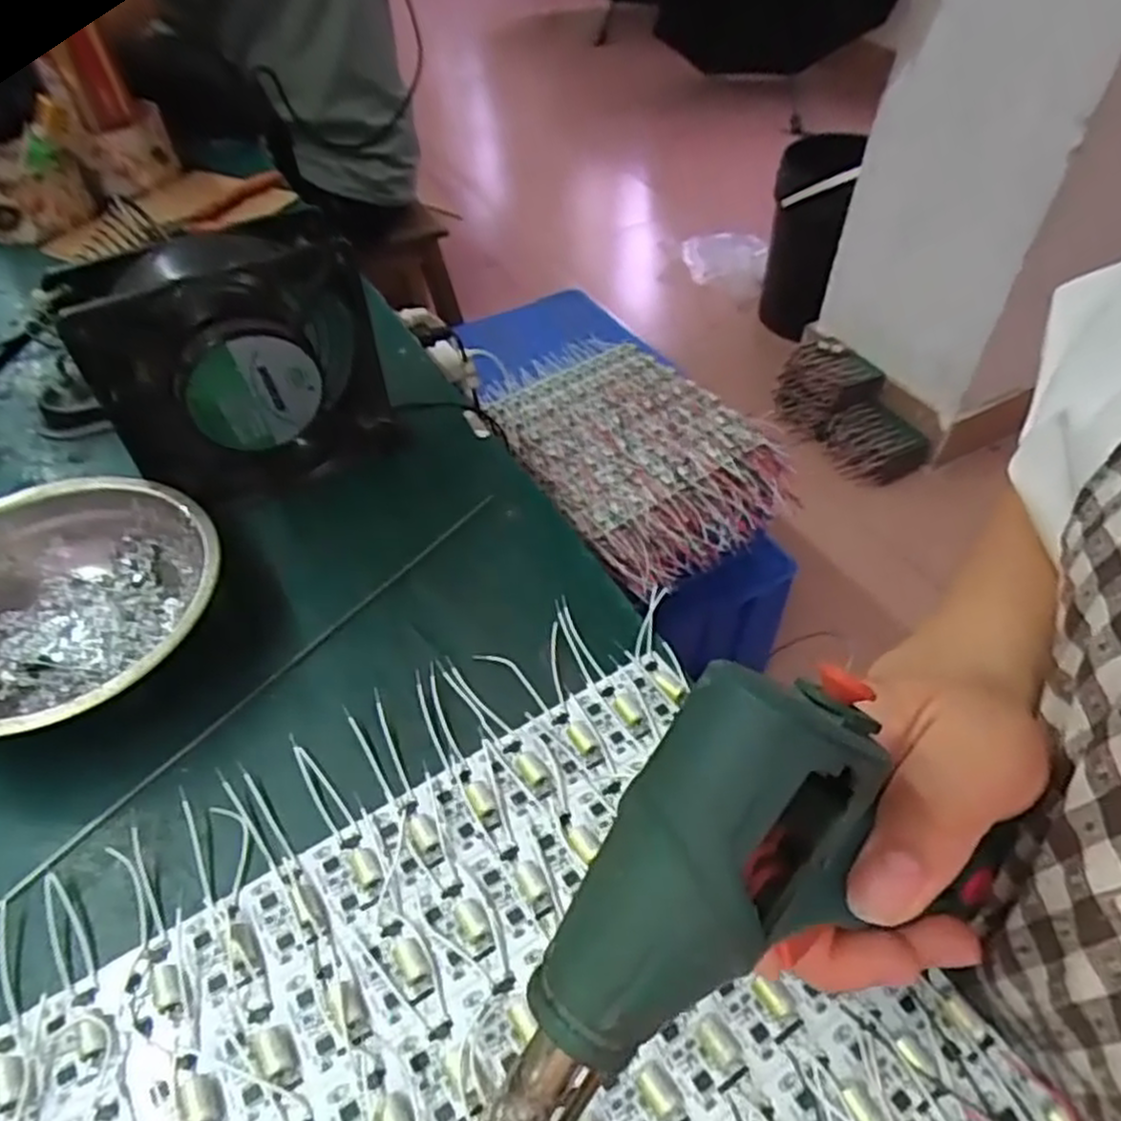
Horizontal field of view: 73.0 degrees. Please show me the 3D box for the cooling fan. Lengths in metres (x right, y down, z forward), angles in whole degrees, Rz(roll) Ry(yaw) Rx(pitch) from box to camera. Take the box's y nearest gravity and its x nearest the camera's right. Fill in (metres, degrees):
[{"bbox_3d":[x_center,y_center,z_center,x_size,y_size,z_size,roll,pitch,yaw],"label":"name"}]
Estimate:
[{"bbox_3d":[-0.147,-0.090,0.354,0.119,0.132,0.034,-23,52,-19],"label":"cooling fan"}]

